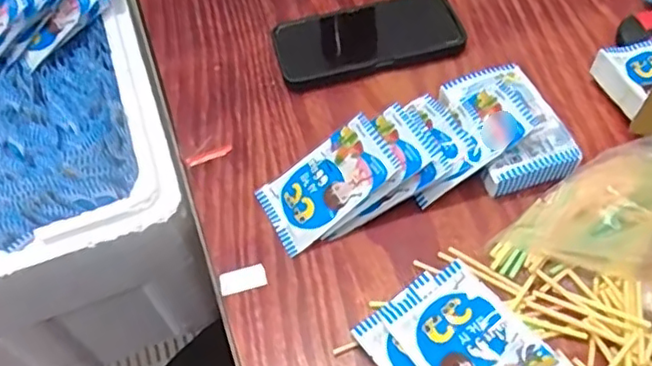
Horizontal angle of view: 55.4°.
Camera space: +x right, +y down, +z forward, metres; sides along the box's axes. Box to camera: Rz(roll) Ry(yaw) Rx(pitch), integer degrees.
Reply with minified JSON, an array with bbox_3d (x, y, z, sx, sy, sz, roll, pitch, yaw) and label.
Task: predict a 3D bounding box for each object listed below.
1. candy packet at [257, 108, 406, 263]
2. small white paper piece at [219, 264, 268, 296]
[{"bbox_3d":[-0.001,-0.002,0.463,0.103,0.012,0.066,-40,56,8],"label":"candy packet"},{"bbox_3d":[-0.059,0.068,0.441,0.033,0.004,0.017,-19,55,-9],"label":"small white paper piece"}]

